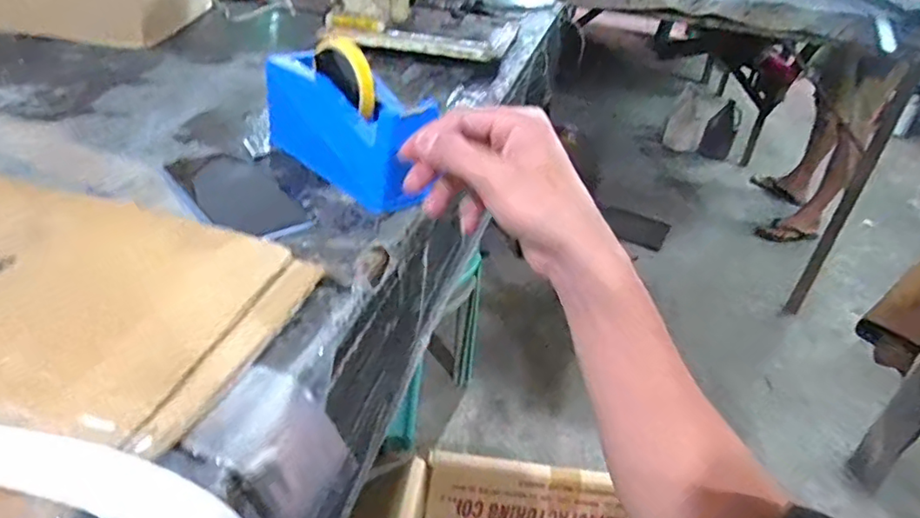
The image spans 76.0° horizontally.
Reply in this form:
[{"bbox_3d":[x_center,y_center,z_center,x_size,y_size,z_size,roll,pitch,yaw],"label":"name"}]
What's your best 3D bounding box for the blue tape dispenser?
[{"bbox_3d":[-0.102,-0.134,0.549,0.202,0.110,0.069,33,42,33],"label":"blue tape dispenser"}]

